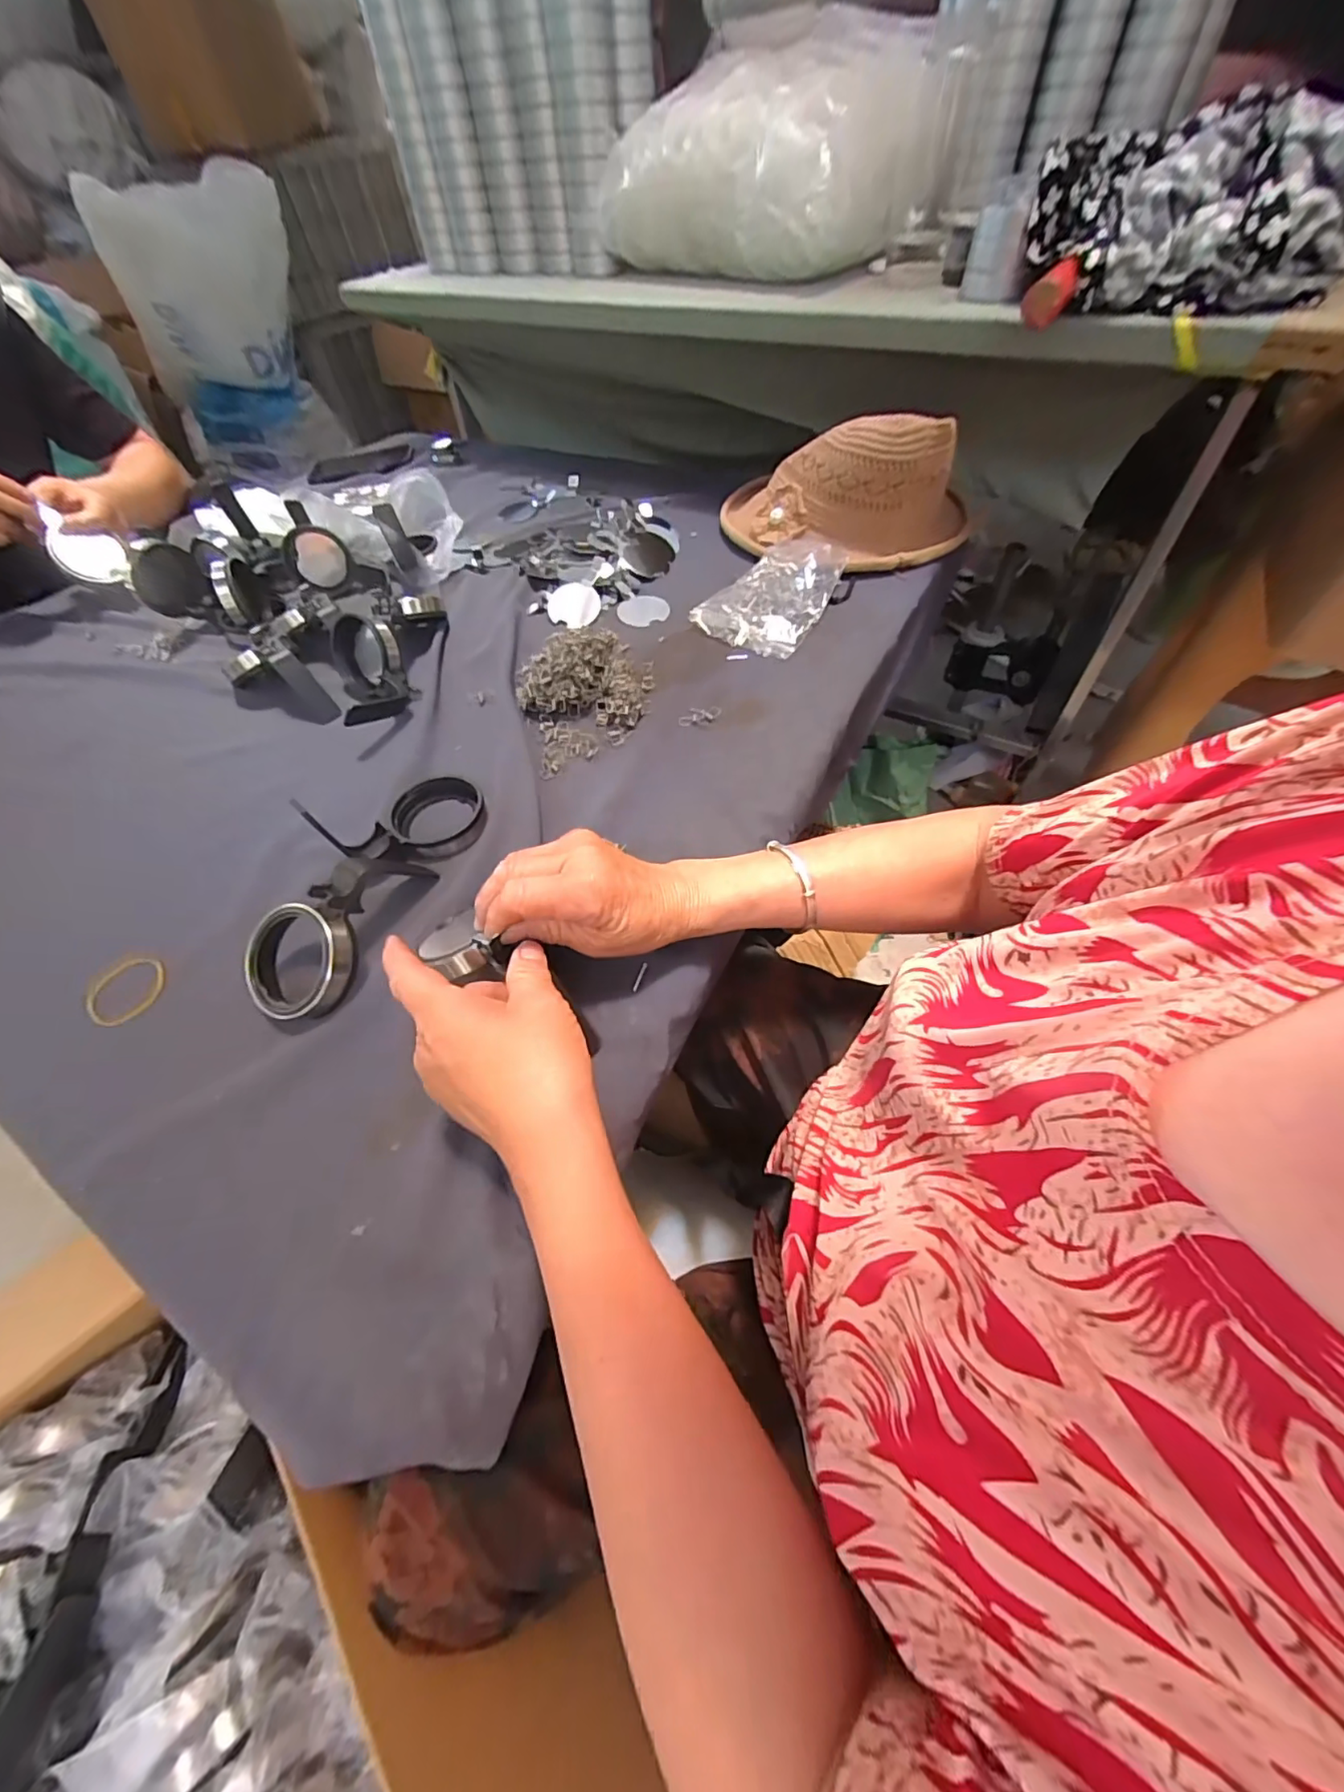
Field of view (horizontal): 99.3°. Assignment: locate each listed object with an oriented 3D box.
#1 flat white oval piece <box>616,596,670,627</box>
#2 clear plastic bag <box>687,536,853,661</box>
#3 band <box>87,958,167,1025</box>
[{"bbox_3d":[-0.031,-0.313,0.622,0.055,0.004,0.058,-4,56,0],"label":"flat white oval piece"},{"bbox_3d":[0.107,-0.321,0.599,0.112,0.035,0.171,26,62,19],"label":"clear plastic bag"},{"bbox_3d":[-0.365,0.064,0.383,0.045,0.004,0.047,2,57,-4],"label":"band"}]

